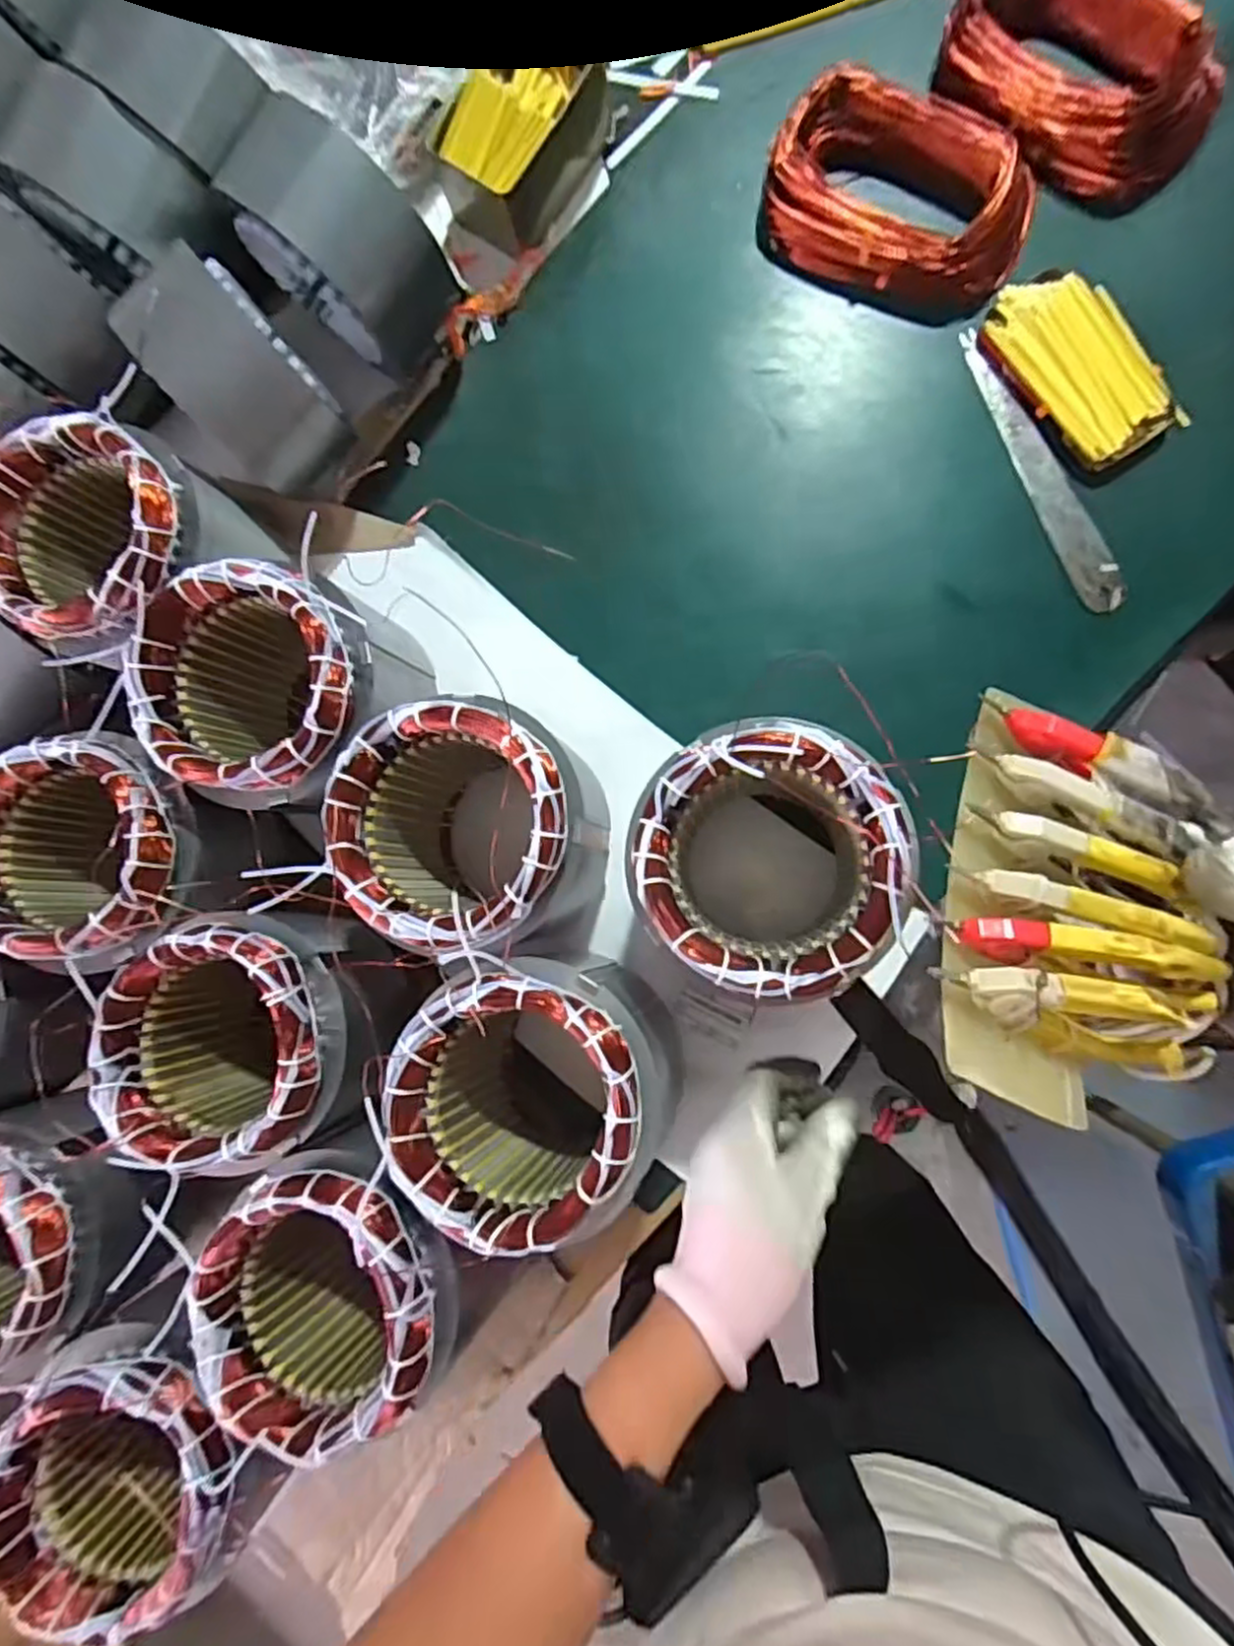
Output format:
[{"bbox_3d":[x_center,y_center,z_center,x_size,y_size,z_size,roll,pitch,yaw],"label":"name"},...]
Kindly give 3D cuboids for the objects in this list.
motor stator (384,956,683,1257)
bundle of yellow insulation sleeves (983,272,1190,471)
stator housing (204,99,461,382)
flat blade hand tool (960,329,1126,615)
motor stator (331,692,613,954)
[{"bbox_3d":[-0.049,0.155,0.449,0.132,0.148,0.141,0,88,6],"label":"motor stator"},{"bbox_3d":[0.330,-0.323,0.522,0.081,0.022,0.139,-31,85,4],"label":"bundle of yellow insulation sleeves"},{"bbox_3d":[-0.193,-0.405,0.531,0.129,0.142,0.088,45,92,6],"label":"stator housing"},{"bbox_3d":[0.305,-0.254,0.530,0.033,0.008,0.223,-21,82,4],"label":"flat blade hand tool"},{"bbox_3d":[-0.087,0.006,0.480,0.148,0.156,0.153,5,88,6],"label":"motor stator"}]

